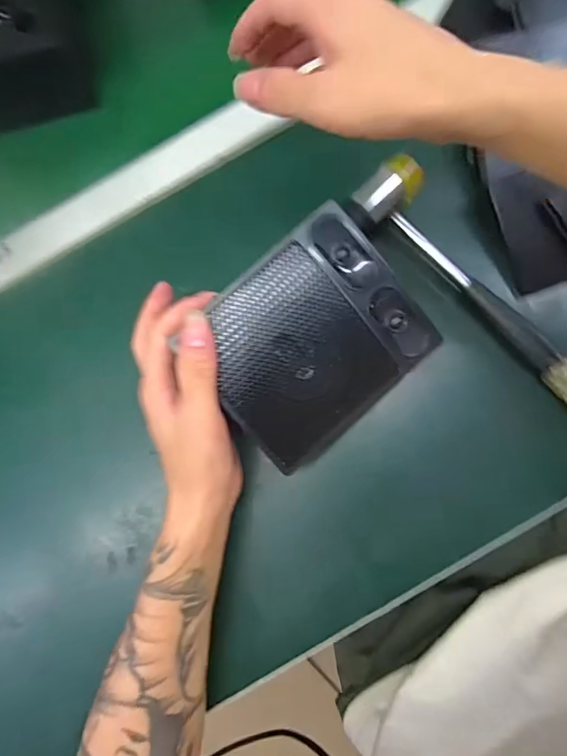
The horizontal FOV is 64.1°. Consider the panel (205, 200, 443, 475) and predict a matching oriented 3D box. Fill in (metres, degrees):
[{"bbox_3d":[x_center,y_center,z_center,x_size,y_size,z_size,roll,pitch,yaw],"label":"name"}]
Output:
[{"bbox_3d":[0.018,-0.024,0.294,0.137,0.007,0.117,-41,98,1],"label":"panel"}]

